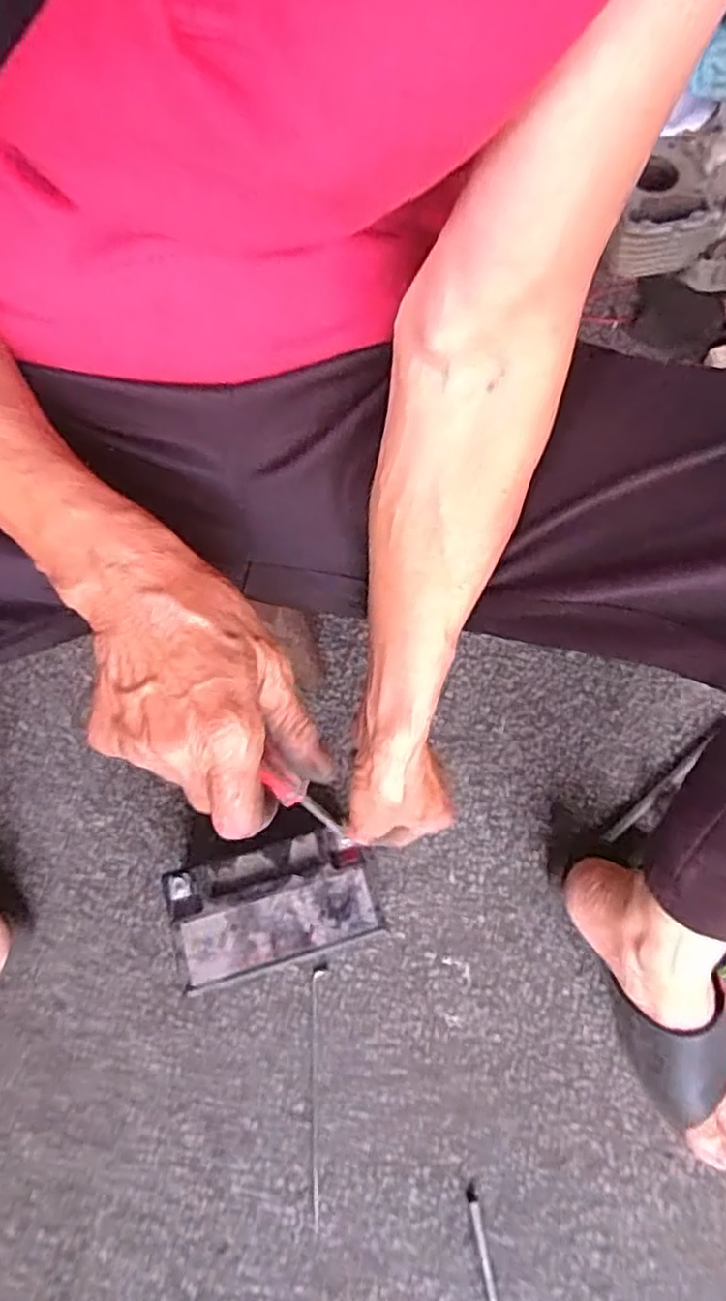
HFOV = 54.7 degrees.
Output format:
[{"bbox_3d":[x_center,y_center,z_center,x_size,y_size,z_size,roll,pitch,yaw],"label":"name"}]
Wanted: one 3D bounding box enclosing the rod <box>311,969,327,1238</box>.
[{"bbox_3d":[-0.034,0.334,0.532,0.011,0.004,0.170,-1,70,-3],"label":"rod"}]

